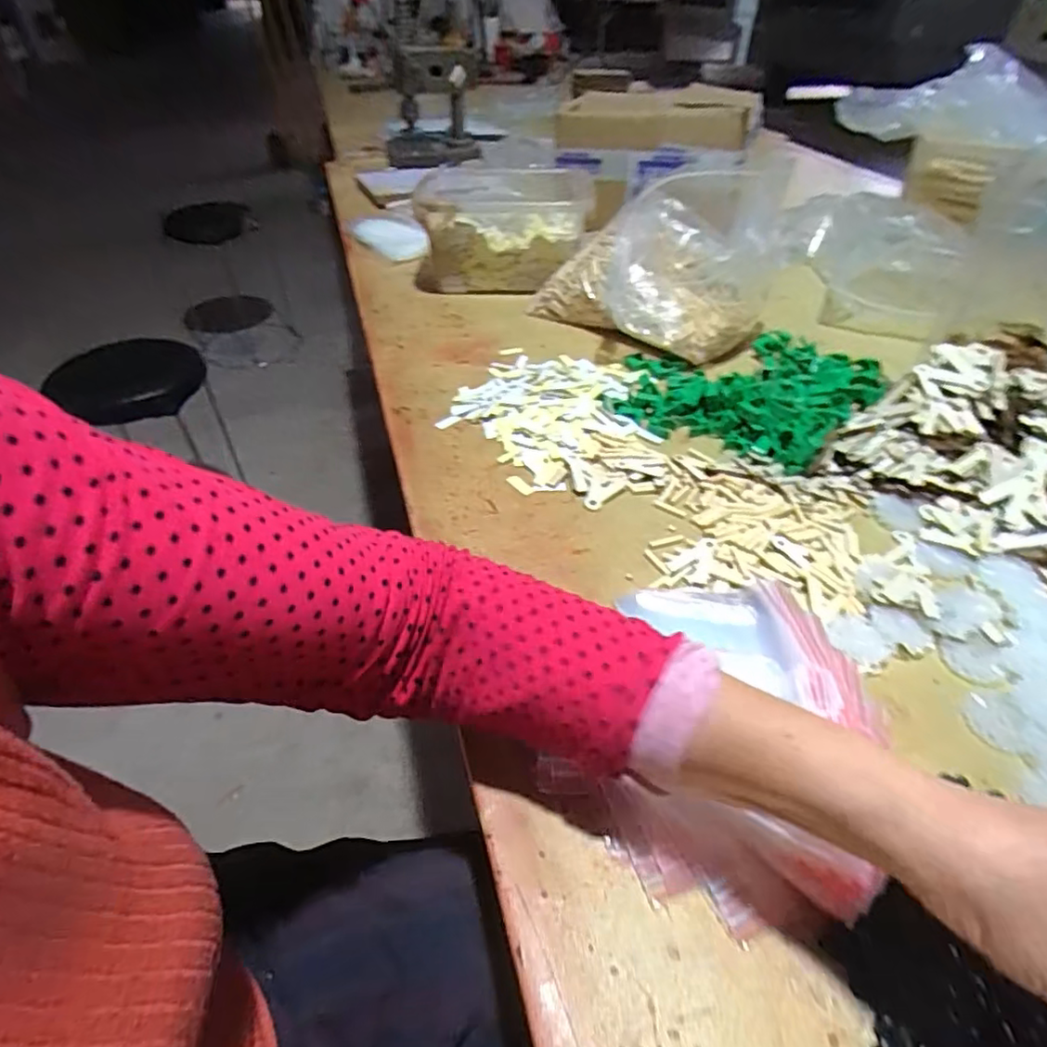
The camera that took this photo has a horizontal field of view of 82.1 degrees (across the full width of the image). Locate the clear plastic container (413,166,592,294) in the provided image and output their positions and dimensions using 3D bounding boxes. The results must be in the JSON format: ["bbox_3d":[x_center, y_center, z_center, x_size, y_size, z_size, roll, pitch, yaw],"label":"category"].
[{"bbox_3d":[-0.032,-0.399,0.829,0.238,0.136,0.110,2,43,1],"label":"clear plastic container"}]

